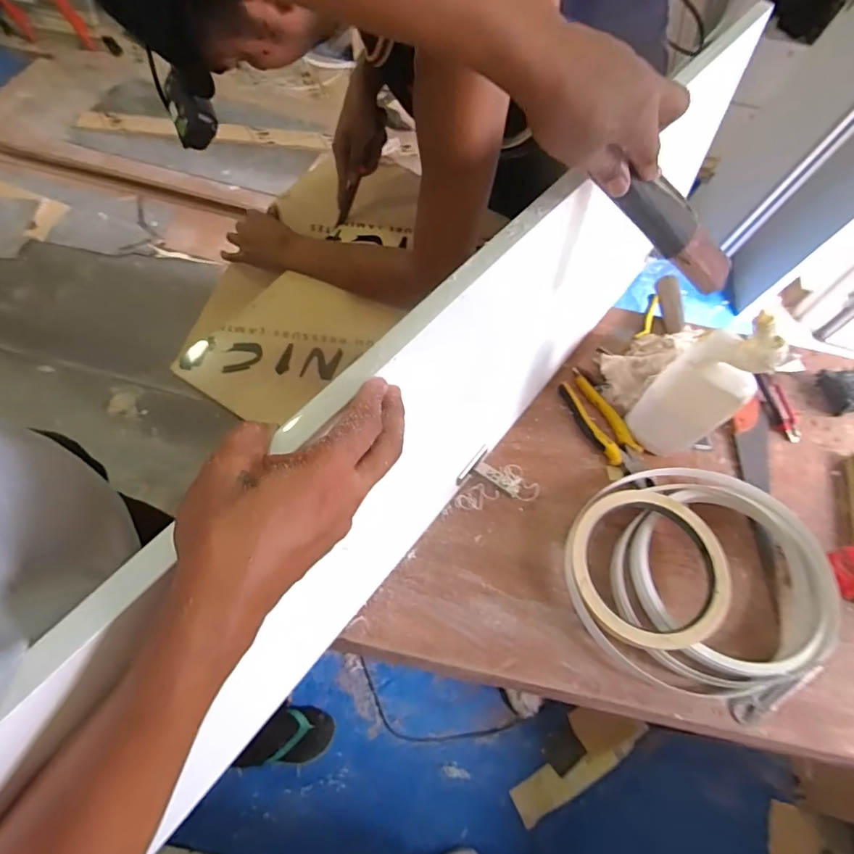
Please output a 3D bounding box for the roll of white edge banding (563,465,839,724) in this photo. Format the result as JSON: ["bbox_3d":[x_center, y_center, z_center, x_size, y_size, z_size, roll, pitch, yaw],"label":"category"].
[{"bbox_3d":[0.342,0.193,0.598,0.297,0.060,0.303,2,61,-3],"label":"roll of white edge banding"}]

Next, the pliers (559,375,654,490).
[{"bbox_3d":[0.269,0.006,0.713,0.052,0.024,0.189,-21,65,-15],"label":"pliers"}]

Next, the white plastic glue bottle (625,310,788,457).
[{"bbox_3d":[0.335,-0.042,0.600,0.051,0.239,0.091,-26,66,-17],"label":"white plastic glue bottle"}]

